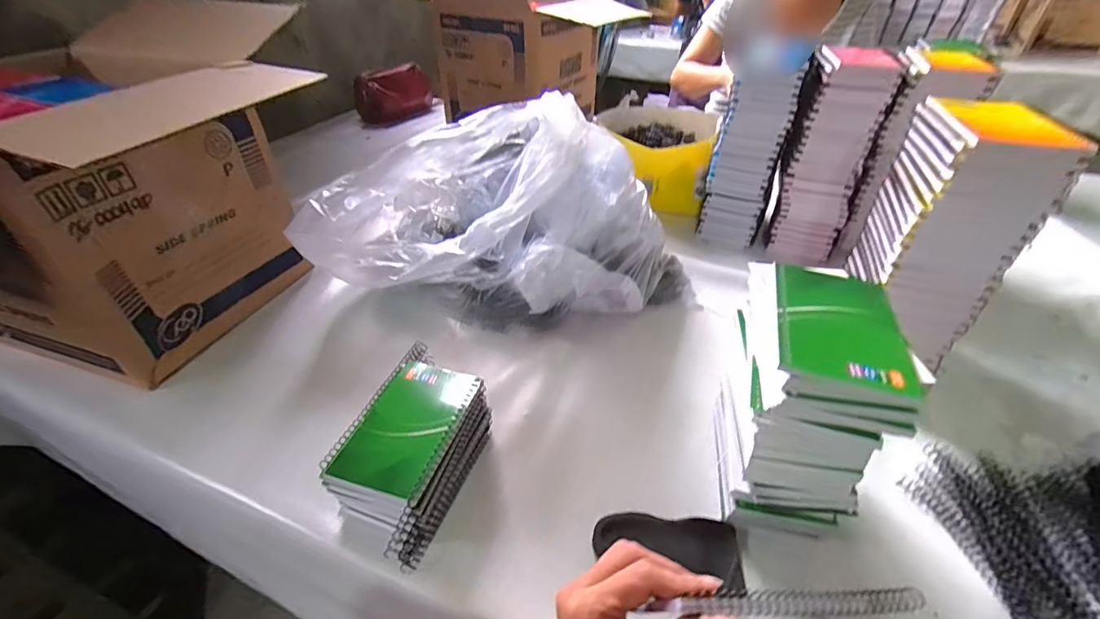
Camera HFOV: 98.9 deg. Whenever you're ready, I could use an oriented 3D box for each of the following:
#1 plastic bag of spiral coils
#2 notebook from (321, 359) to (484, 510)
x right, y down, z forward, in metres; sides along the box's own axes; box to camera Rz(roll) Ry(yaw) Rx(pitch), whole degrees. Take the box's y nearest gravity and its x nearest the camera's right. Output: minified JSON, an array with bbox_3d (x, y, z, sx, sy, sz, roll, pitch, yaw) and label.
[{"bbox_3d":[-0.069,-0.135,0.644,0.499,0.226,0.261,-12,40,-14],"label":"plastic bag of spiral coils"},{"bbox_3d":[-0.125,0.102,0.415,0.087,0.012,0.133,11,40,15],"label":"notebook"}]

